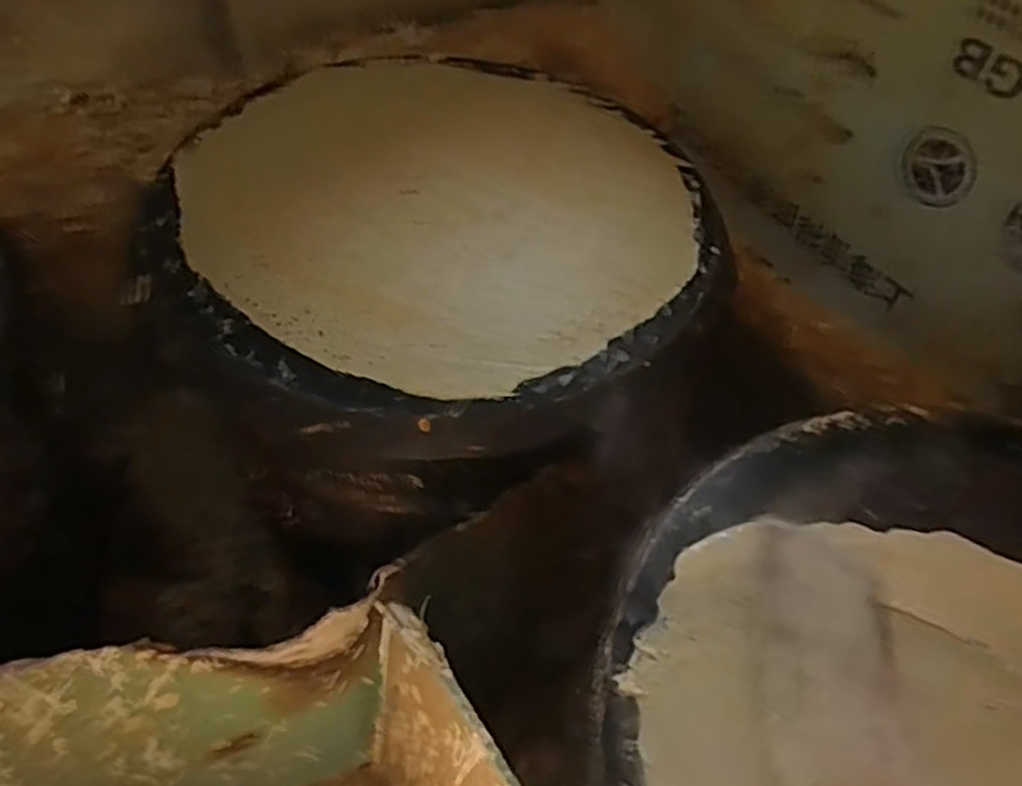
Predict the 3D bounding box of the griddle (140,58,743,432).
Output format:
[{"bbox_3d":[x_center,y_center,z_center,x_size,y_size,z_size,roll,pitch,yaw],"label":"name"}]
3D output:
[{"bbox_3d":[-0.061,-0.199,0.846,0.563,0.065,0.554,2,51,-3],"label":"griddle"}]

